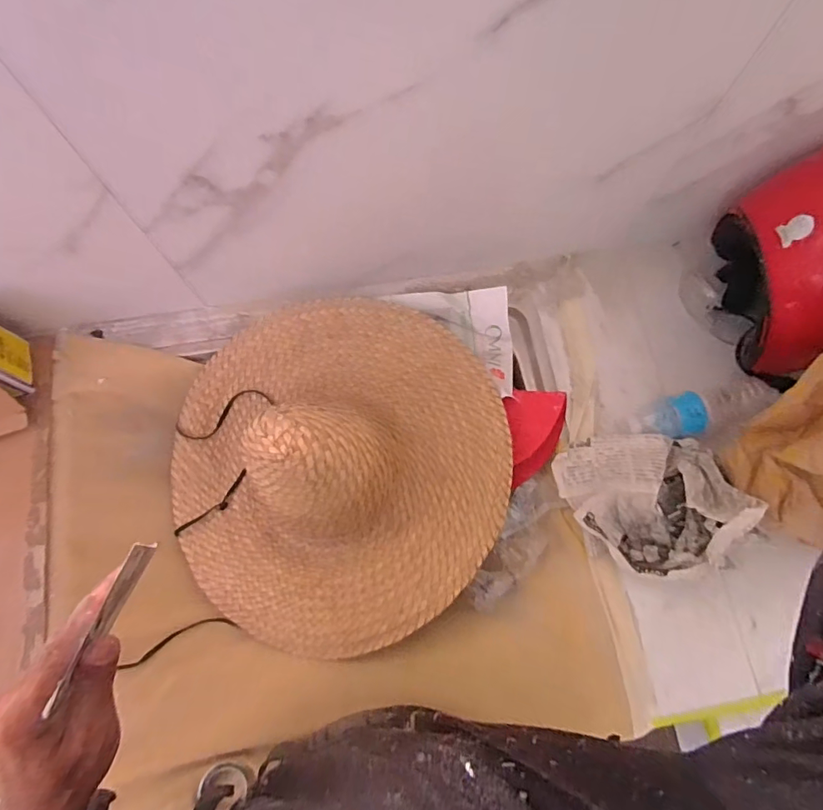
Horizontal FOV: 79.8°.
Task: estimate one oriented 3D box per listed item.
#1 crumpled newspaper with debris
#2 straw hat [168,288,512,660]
[{"bbox_3d":[0.284,0.115,0.581,0.195,0.109,0.164,-2,75,-1],"label":"crumpled newspaper with debris"},{"bbox_3d":[-0.103,0.062,0.593,0.424,0.207,0.427,18,75,4],"label":"straw hat"}]

